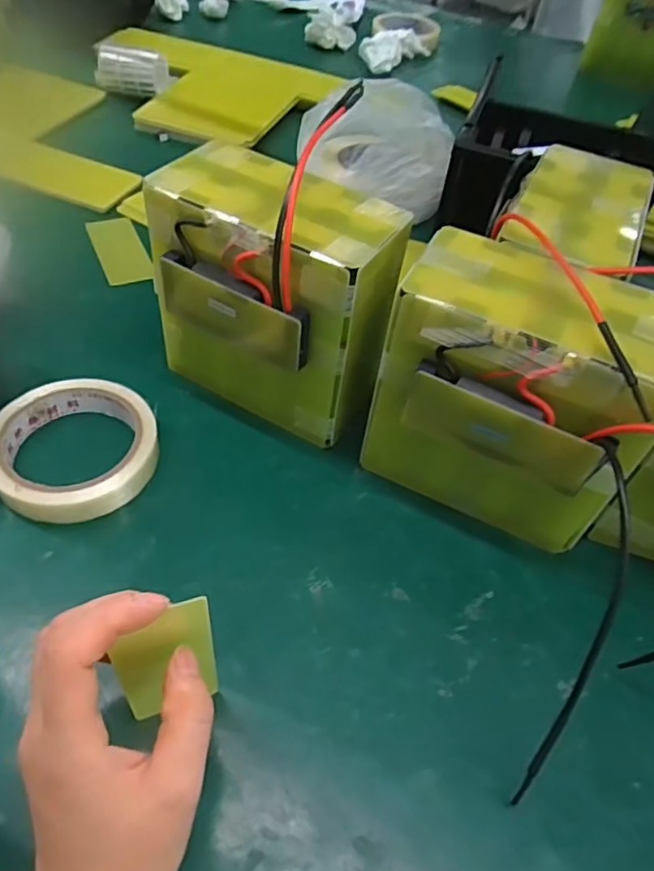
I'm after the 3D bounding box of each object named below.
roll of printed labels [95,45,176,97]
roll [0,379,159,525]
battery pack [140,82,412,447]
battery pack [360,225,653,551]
[{"bbox_3d":[-0.225,-0.427,0.705,0.086,0.040,0.042,8,50,0],"label":"roll of printed labels"},{"bbox_3d":[-0.157,0.008,0.376,0.097,0.023,0.097,3,50,-4],"label":"roll"},{"bbox_3d":[-0.029,-0.089,0.371,0.150,0.176,0.084,27,52,16],"label":"battery pack"},{"bbox_3d":[0.103,-0.020,0.344,0.137,0.153,0.088,24,52,14],"label":"battery pack"}]

